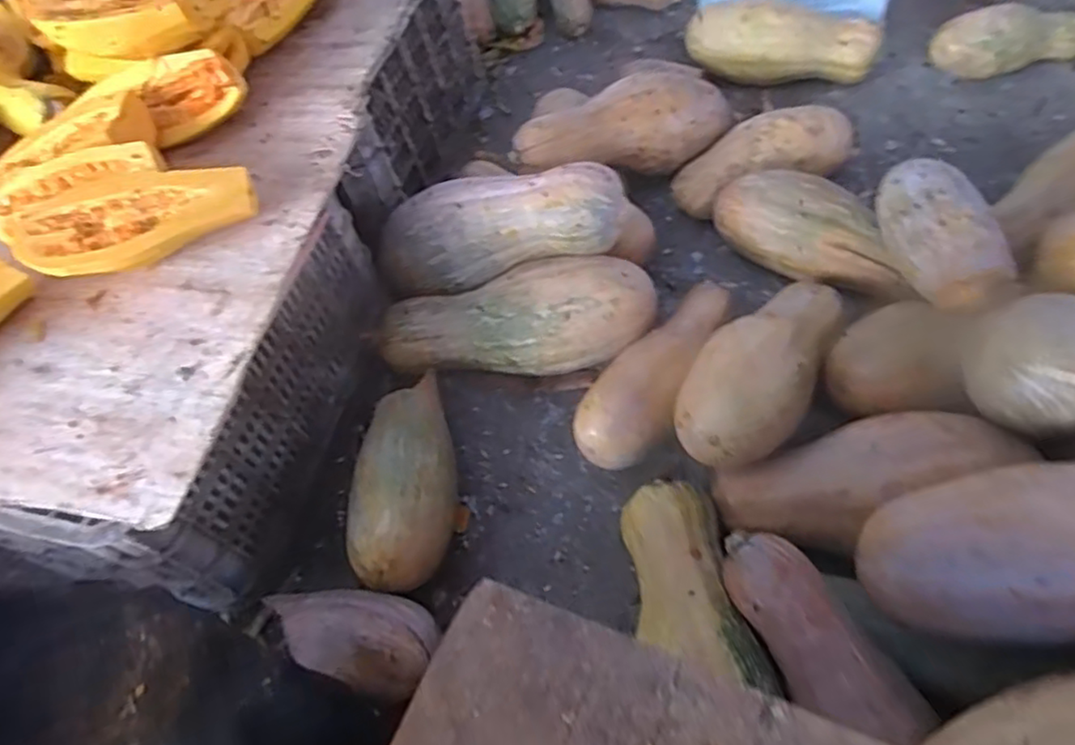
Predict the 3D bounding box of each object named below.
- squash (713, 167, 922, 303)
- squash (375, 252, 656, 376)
[{"bbox_3d":[0.378,-0.190,0.888,0.280,0.102,0.113,32,68,26],"label":"squash"},{"bbox_3d":[-0.032,-0.064,0.875,0.372,0.116,0.127,-8,52,17],"label":"squash"}]

